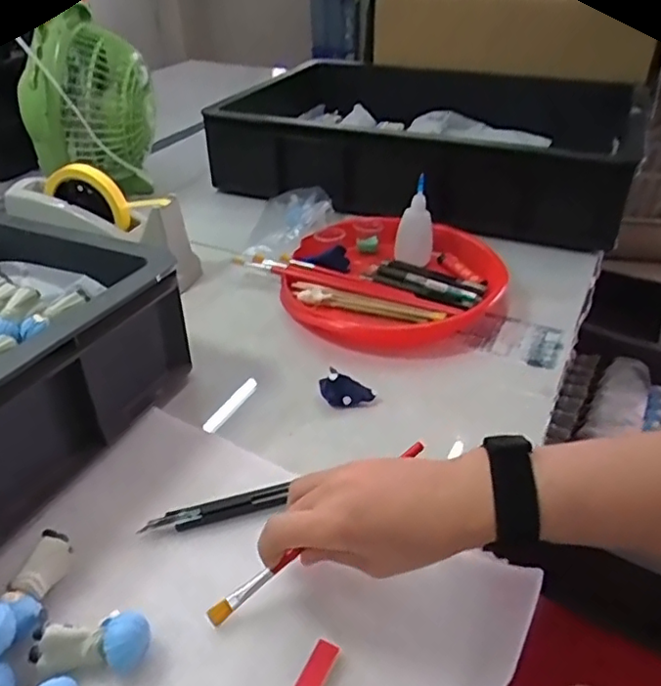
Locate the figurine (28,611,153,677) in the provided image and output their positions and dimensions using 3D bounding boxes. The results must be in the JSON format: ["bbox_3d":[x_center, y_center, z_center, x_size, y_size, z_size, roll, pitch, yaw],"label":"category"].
[{"bbox_3d":[-0.133,0.168,0.342,0.062,0.024,0.034,0,35,0],"label":"figurine"}]

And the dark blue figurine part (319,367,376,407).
[{"bbox_3d":[0.014,0.040,0.533,0.048,0.022,0.025,10,36,13],"label":"dark blue figurine part"}]

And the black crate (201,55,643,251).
[{"bbox_3d":[0.145,-0.332,0.976,0.645,0.120,0.461,18,39,24],"label":"black crate"}]

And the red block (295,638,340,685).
[{"bbox_3d":[-0.008,0.182,0.336,0.014,0.006,0.033,19,39,25],"label":"red block"}]

